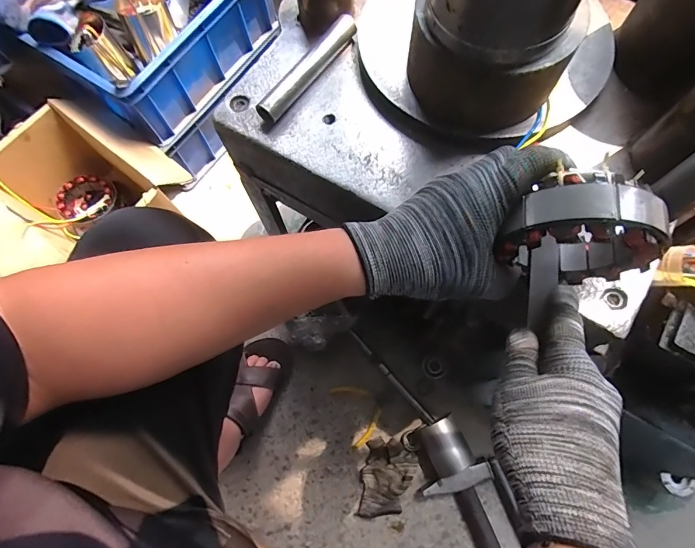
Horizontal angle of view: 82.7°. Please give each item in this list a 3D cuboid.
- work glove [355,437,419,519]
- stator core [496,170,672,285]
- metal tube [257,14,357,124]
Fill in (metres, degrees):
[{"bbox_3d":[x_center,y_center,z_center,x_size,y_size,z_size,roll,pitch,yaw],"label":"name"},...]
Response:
[{"bbox_3d":[0.070,0.364,0.695,0.087,0.026,0.129,12,73,6],"label":"work glove"},{"bbox_3d":[0.168,-0.033,0.290,0.112,0.103,0.042,8,72,5],"label":"stator core"},{"bbox_3d":[-0.042,-0.222,0.427,0.019,0.021,0.152,34,76,13],"label":"metal tube"}]

